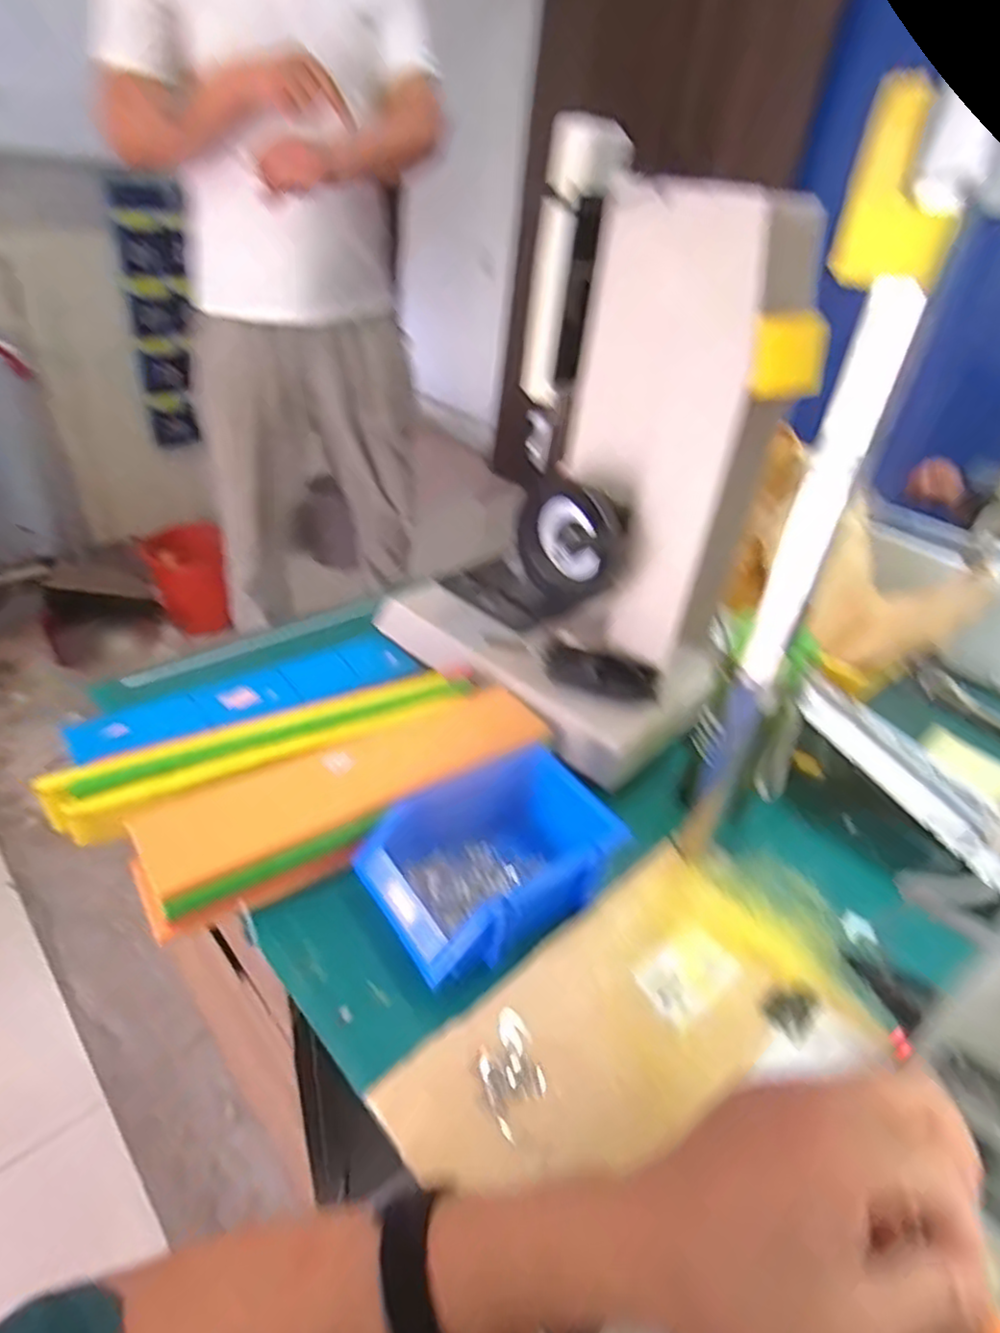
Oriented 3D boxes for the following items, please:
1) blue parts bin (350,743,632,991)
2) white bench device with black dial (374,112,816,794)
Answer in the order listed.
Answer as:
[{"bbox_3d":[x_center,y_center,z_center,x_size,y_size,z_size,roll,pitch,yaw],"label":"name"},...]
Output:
[{"bbox_3d":[-0.006,0.151,0.553,0.185,0.070,0.133,-19,44,-31],"label":"blue parts bin"},{"bbox_3d":[0.075,-0.174,0.649,0.183,0.453,0.314,-27,48,-37],"label":"white bench device with black dial"}]

